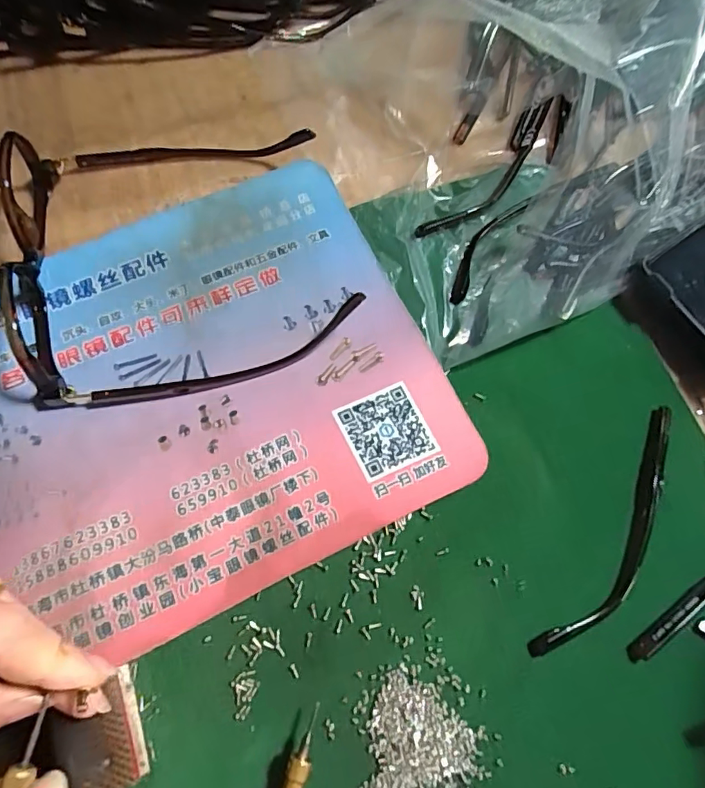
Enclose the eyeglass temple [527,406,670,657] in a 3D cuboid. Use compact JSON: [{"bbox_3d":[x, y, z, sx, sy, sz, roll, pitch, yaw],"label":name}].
[{"bbox_3d":[0.125,0.065,0.235,0.025,0.004,0.133,35,73,9],"label":"eyeglass temple"}]

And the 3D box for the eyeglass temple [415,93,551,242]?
[{"bbox_3d":[0.083,-0.128,0.294,0.022,0.005,0.127,38,74,10],"label":"eyeglass temple"}]

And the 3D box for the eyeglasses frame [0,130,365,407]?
[{"bbox_3d":[-0.091,-0.075,0.254,0.173,0.034,0.151,-11,72,-6],"label":"eyeglasses frame"}]

